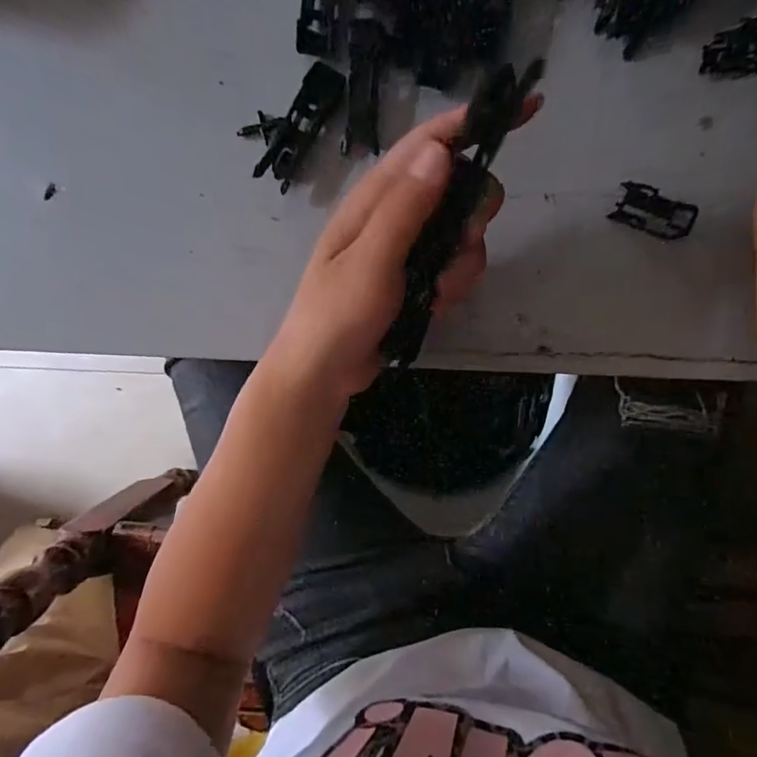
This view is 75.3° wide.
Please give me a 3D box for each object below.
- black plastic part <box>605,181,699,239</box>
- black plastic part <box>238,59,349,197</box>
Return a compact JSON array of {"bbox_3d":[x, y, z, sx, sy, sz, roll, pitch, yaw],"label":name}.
[{"bbox_3d":[0.144,-0.087,0.255,0.038,0.010,0.020,25,96,1],"label":"black plastic part"},{"bbox_3d":[-0.047,-0.137,0.262,0.032,0.009,0.065,33,96,0],"label":"black plastic part"}]

